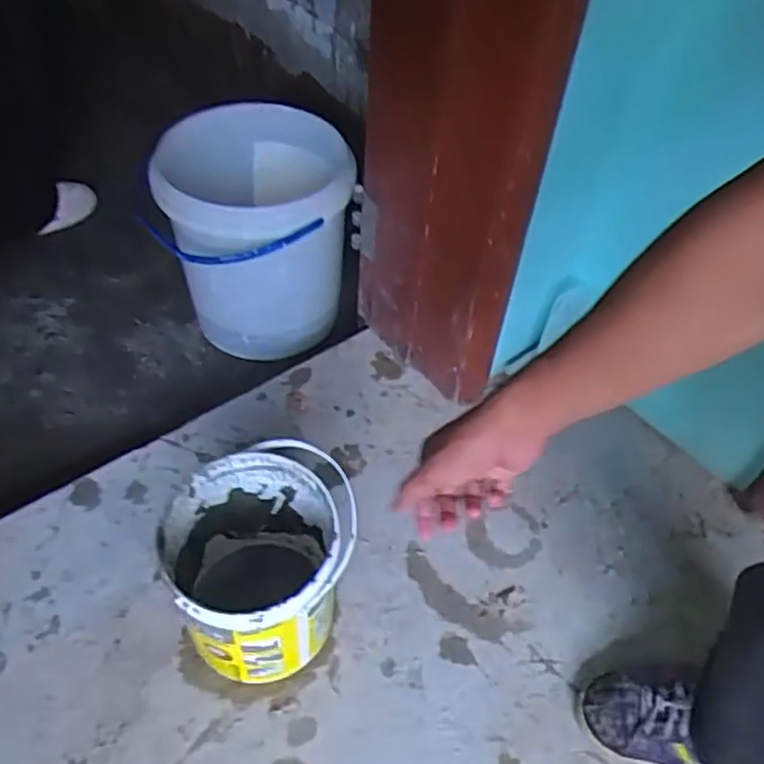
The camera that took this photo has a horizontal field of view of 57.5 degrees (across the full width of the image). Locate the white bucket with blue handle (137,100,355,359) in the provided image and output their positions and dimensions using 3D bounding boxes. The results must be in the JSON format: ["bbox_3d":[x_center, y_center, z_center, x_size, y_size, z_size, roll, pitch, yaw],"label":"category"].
[{"bbox_3d":[-0.197,-0.229,1.092,0.274,0.282,0.303,-4,53,-8],"label":"white bucket with blue handle"}]

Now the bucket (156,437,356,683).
[{"bbox_3d":[-0.126,0.200,0.740,0.167,0.201,0.177,1,50,-1],"label":"bucket"}]

